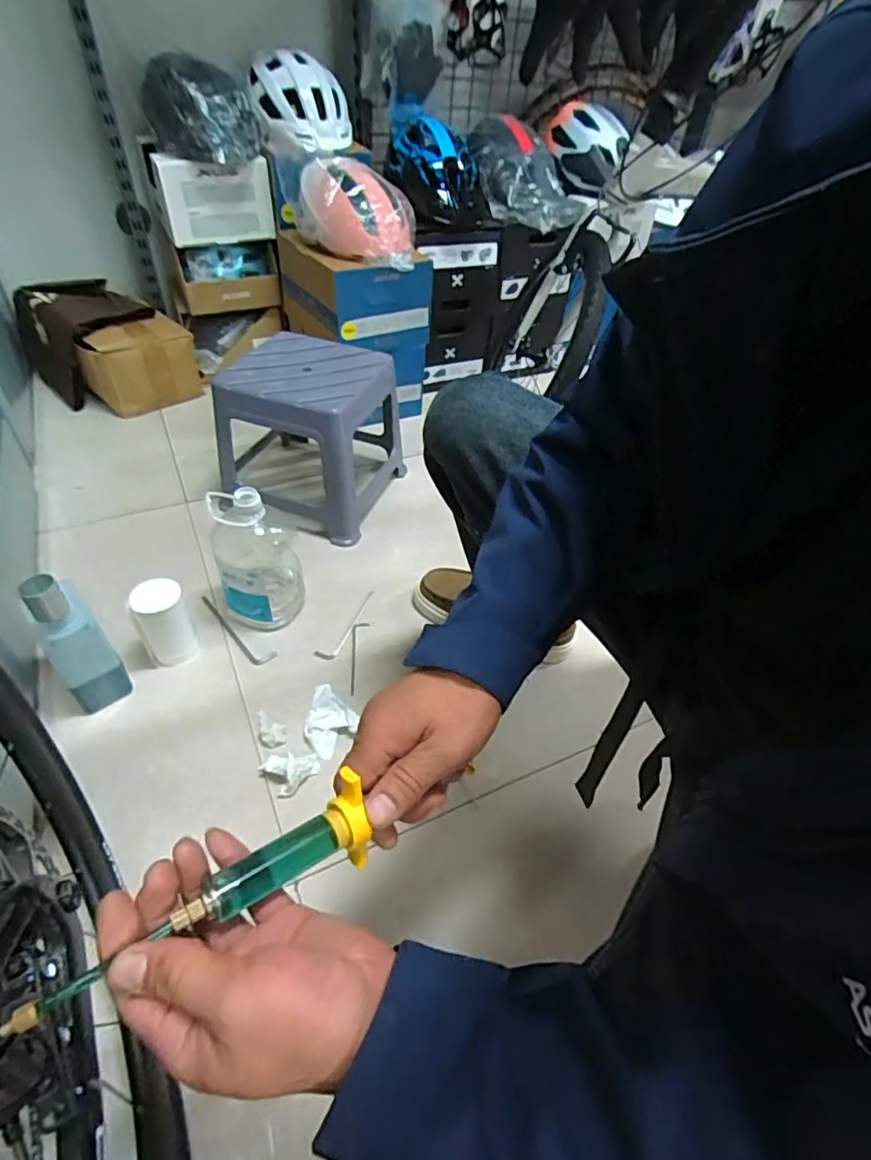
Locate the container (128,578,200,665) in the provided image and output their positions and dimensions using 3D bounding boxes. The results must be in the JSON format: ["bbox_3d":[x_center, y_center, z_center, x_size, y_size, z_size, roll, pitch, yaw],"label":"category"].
[{"bbox_3d":[-0.401,0.063,0.852,0.073,0.126,0.065,-17,49,-21],"label":"container"}]

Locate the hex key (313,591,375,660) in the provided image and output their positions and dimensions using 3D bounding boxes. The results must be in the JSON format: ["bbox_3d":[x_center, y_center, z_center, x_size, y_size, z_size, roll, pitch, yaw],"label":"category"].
[{"bbox_3d":[-0.148,0.074,0.970,0.031,0.006,0.164,19,48,14],"label":"hex key"}]

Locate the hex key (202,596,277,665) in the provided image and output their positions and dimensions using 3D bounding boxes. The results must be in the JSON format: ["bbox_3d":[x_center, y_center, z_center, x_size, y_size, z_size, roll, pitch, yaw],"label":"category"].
[{"bbox_3d":[-0.329,0.079,0.939,0.188,0.013,0.035,36,54,27],"label":"hex key"}]

